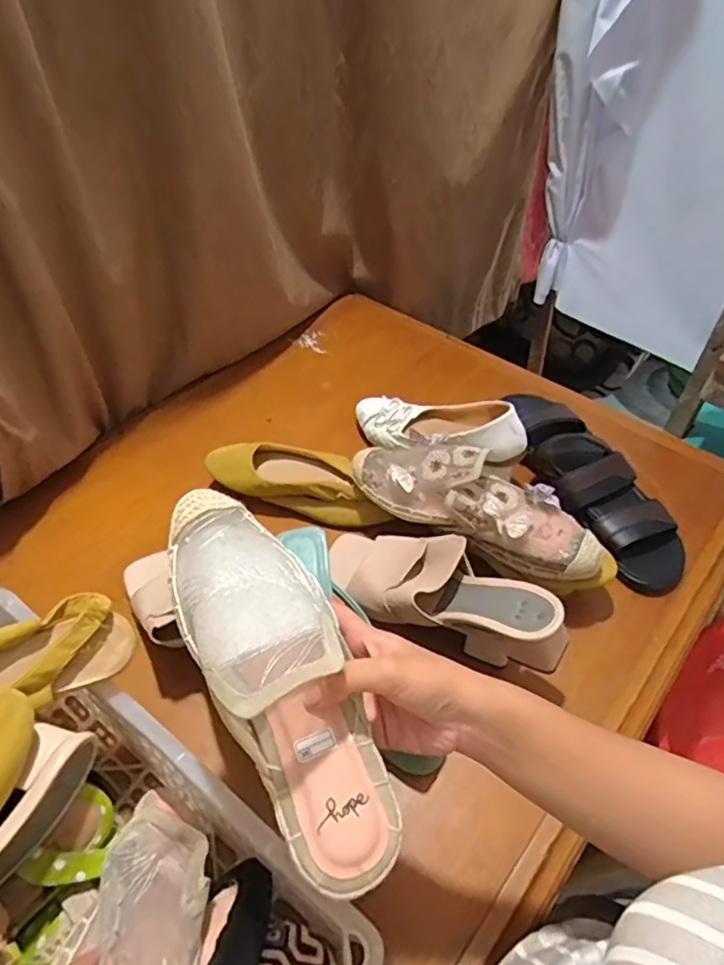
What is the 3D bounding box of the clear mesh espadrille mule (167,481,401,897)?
[{"bbox_3d":[-0.048,0.104,0.340,0.081,0.066,0.243,-23,74,-20],"label":"clear mesh espadrille mule"}]

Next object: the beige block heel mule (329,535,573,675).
[{"bbox_3d":[0.075,0.106,0.614,0.272,0.129,0.108,24,52,20],"label":"beige block heel mule"}]

